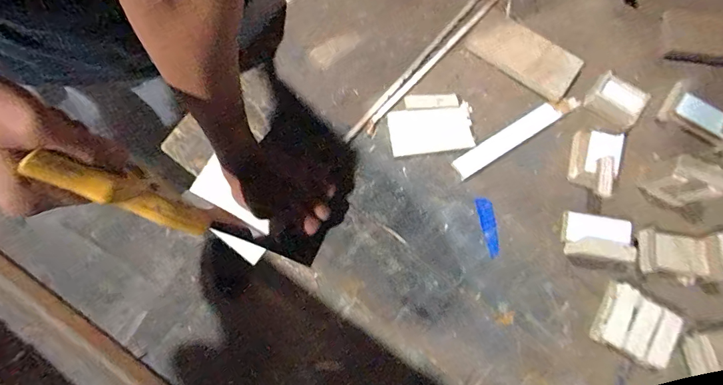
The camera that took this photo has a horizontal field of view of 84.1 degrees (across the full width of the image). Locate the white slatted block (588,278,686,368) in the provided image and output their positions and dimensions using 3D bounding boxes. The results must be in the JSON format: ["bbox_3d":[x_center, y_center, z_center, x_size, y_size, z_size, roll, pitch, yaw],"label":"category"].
[{"bbox_3d":[0.333,0.161,0.490,0.080,0.034,0.074,29,79,7],"label":"white slatted block"}]

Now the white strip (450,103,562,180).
[{"bbox_3d":[0.199,-0.073,0.550,0.166,0.005,0.028,-33,79,-7],"label":"white strip"}]

